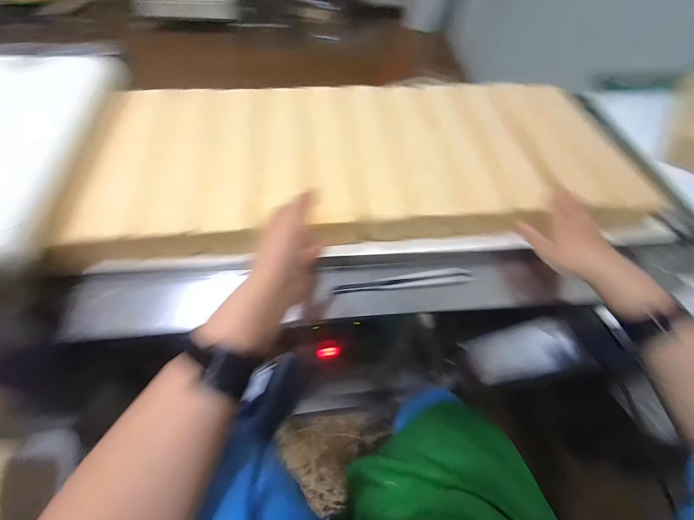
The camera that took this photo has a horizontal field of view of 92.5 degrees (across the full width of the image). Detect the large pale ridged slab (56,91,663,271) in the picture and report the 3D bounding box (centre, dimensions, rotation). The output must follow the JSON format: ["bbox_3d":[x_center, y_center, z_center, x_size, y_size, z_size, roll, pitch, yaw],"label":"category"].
[{"bbox_3d":[0.024,-0.183,0.549,0.844,0.044,0.357,-5,60,-6],"label":"large pale ridged slab"}]

